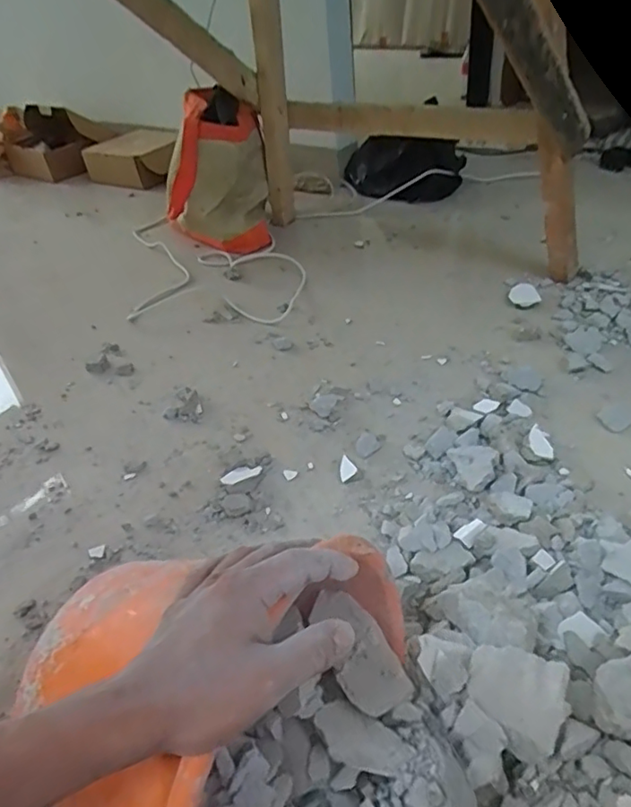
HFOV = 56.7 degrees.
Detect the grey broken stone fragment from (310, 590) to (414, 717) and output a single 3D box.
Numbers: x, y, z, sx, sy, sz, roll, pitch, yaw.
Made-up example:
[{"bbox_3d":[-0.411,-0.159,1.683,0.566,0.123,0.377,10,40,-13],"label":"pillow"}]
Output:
[{"bbox_3d":[0.033,0.194,0.464,0.047,0.013,0.097,-33,55,3],"label":"grey broken stone fragment"}]

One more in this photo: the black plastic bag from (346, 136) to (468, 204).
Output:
[{"bbox_3d":[0.230,-0.603,1.501,0.307,0.124,0.171,0,40,10],"label":"black plastic bag"}]

